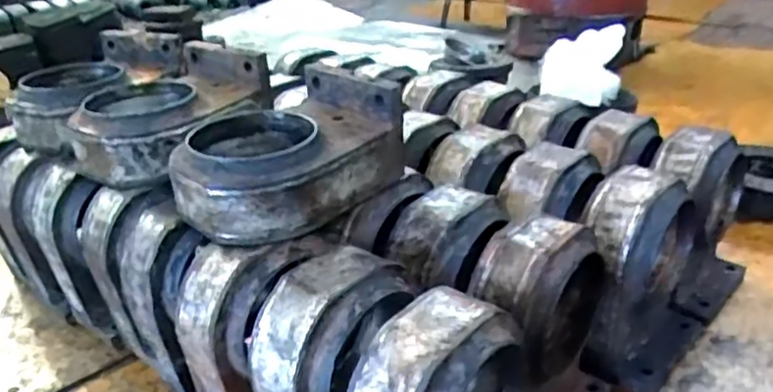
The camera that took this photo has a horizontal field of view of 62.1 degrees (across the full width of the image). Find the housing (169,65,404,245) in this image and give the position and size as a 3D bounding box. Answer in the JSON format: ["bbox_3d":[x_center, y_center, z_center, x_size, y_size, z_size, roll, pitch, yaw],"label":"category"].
[{"bbox_3d":[-0.155,-0.077,0.931,0.252,0.149,0.323,20,34,38],"label":"housing"}]

